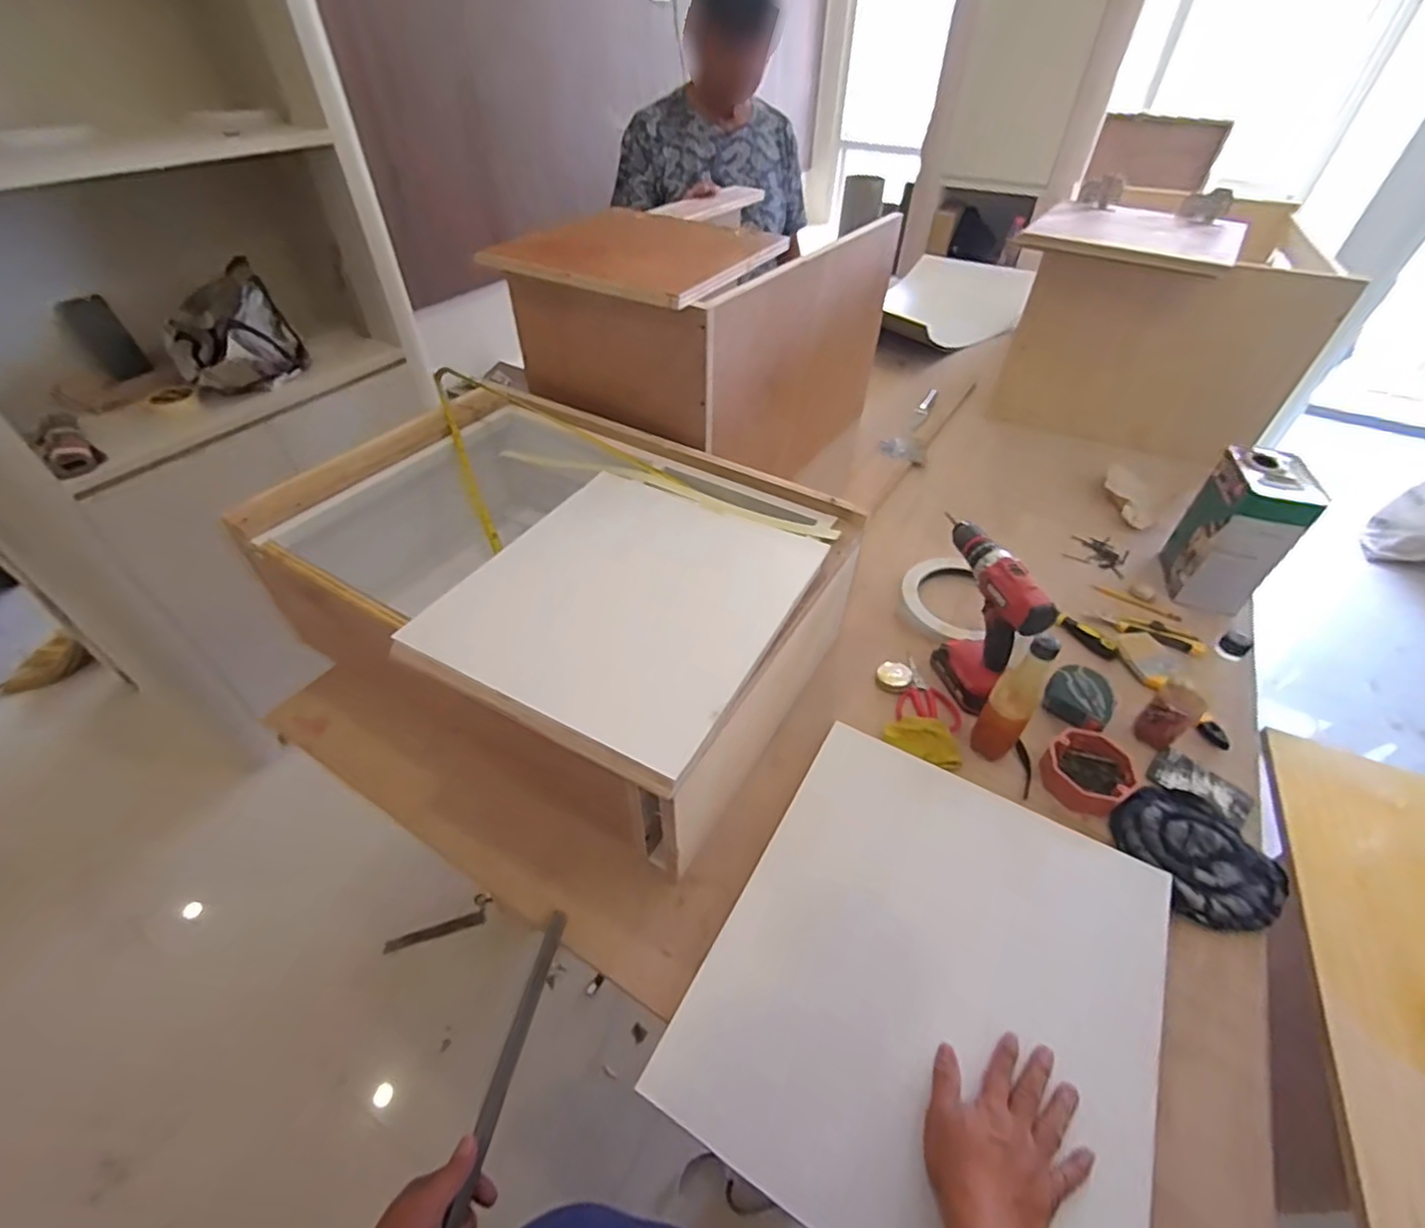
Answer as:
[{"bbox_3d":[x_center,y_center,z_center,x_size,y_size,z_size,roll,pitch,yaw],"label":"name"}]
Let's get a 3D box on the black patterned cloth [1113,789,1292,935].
[{"bbox_3d":[0.576,0.293,0.734,0.154,0.045,0.164,-12,46,-13],"label":"black patterned cloth"}]

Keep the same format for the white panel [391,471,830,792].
[{"bbox_3d":[-0.093,-0.024,0.709,0.341,0.022,0.385,22,49,19],"label":"white panel"}]

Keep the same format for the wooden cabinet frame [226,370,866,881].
[{"bbox_3d":[-0.238,-0.047,0.890,0.757,0.269,0.499,24,49,18],"label":"wooden cabinet frame"}]

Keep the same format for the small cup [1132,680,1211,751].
[{"bbox_3d":[0.623,0.140,0.836,0.052,0.093,0.057,1,45,-1],"label":"small cup"}]

